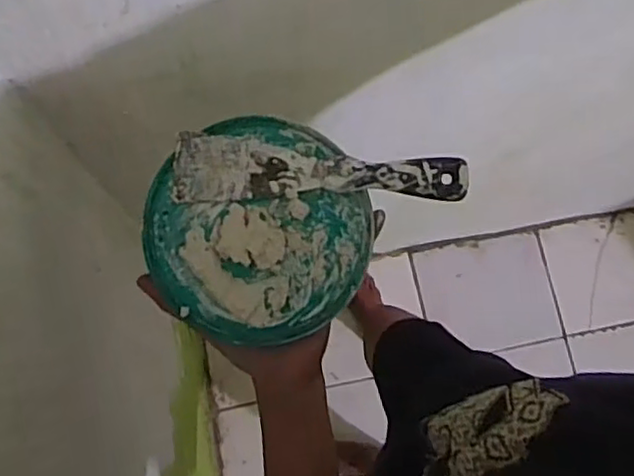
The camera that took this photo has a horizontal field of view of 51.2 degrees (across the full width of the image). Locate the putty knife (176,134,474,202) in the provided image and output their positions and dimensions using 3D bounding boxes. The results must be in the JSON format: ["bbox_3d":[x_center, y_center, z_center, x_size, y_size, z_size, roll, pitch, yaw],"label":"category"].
[{"bbox_3d":[0.001,-0.044,0.465,0.202,0.021,0.046,5,82,-2],"label":"putty knife"}]

